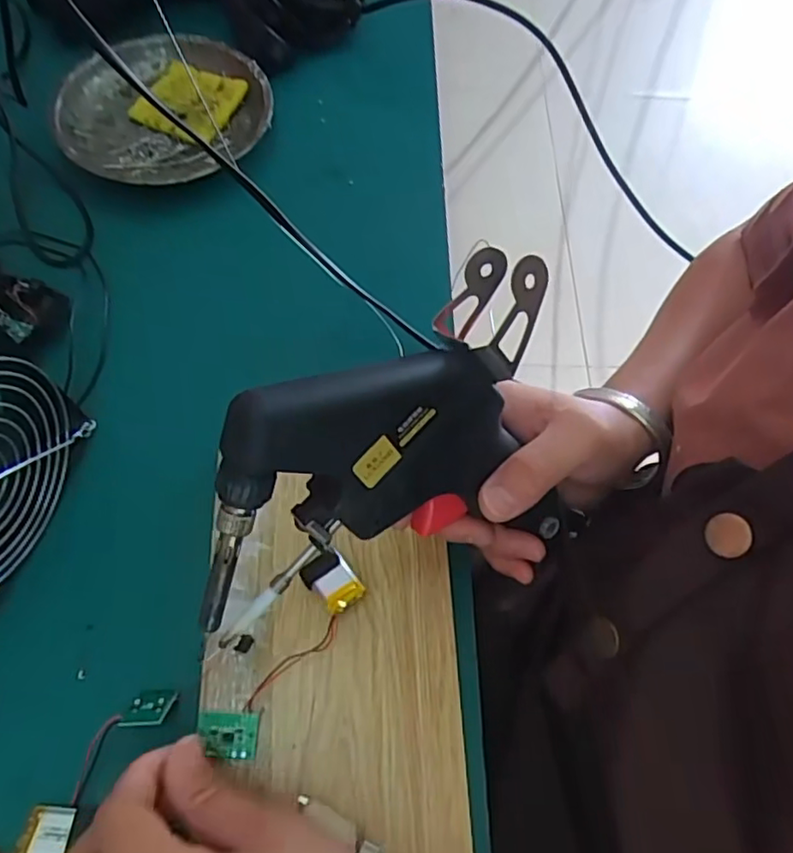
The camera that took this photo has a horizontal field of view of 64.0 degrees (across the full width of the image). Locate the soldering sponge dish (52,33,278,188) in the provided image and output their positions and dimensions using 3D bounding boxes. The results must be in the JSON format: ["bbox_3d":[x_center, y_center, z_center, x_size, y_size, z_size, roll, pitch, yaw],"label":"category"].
[{"bbox_3d":[-0.162,-0.222,0.446,0.141,0.020,0.133,1,64,-2],"label":"soldering sponge dish"}]

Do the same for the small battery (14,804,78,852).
[{"bbox_3d":[-0.147,0.171,0.268,0.020,0.004,0.021,3,48,0],"label":"small battery"}]

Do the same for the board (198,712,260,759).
[{"bbox_3d":[-0.075,0.137,0.282,0.026,0.004,0.018,3,64,-1],"label":"board"}]

